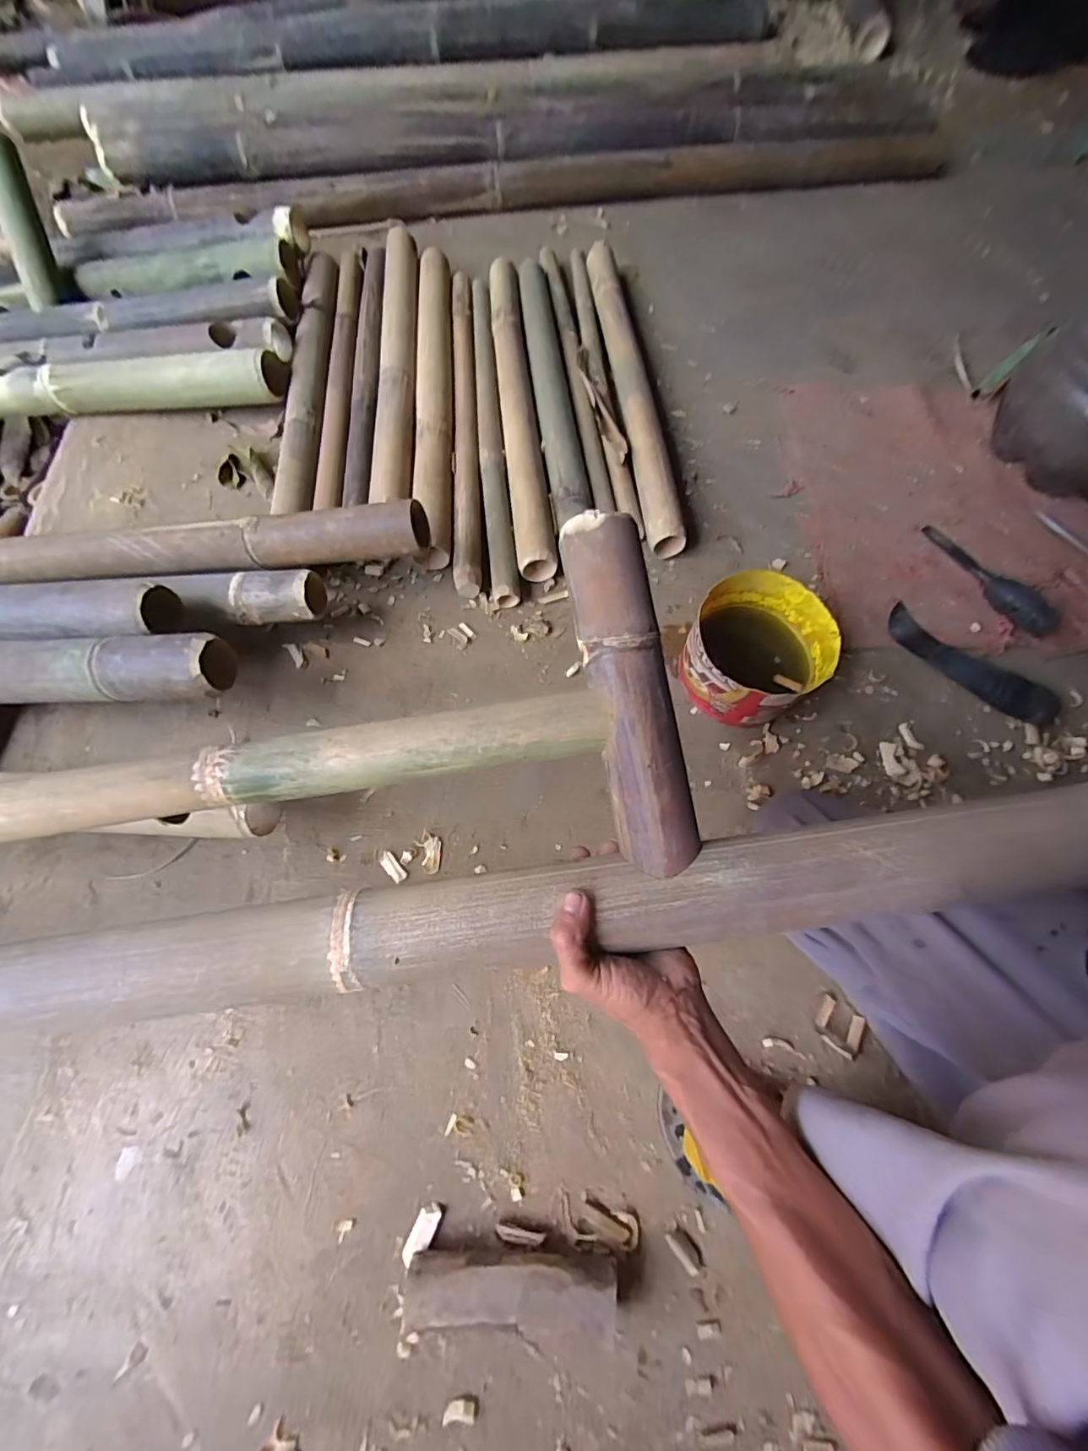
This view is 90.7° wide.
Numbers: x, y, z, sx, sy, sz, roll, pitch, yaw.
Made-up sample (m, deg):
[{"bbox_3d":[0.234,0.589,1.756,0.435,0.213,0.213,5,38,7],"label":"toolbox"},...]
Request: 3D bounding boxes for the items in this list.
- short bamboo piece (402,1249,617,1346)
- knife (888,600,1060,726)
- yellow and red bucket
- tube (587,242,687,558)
[{"bbox_3d":[-0.026,0.451,0.432,0.164,0.051,0.038,0,68,-1],"label":"short bamboo piece"},{"bbox_3d":[0.523,-0.078,0.661,0.207,0.024,0.054,38,72,13],"label":"knife"},{"bbox_3d":[0.236,-0.083,0.612,0.148,0.099,0.150,0,68,-1],"label":"yellow and red bucket"},{"bbox_3d":[0.133,-0.530,0.825,0.061,0.045,0.633,-5,68,-3],"label":"tube"}]

